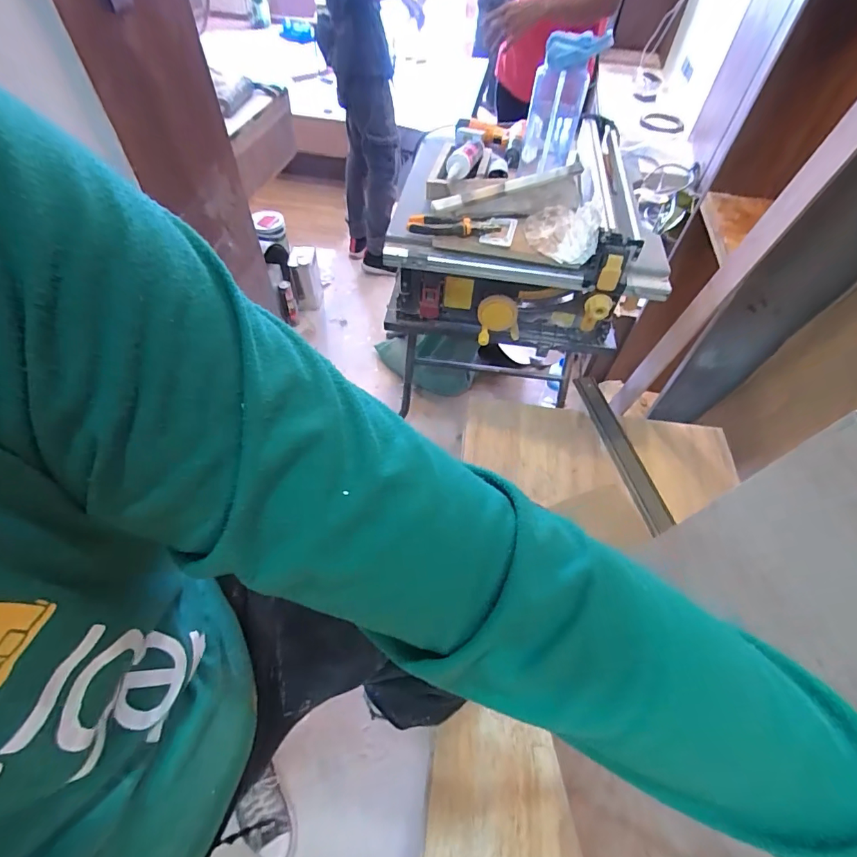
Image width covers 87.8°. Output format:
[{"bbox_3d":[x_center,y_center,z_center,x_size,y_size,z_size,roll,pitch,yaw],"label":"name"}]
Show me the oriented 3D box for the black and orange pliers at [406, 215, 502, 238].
[{"bbox_3d":[0.054,-0.435,0.957,0.192,0.030,0.059,-4,53,-6],"label":"black and orange pliers"}]

